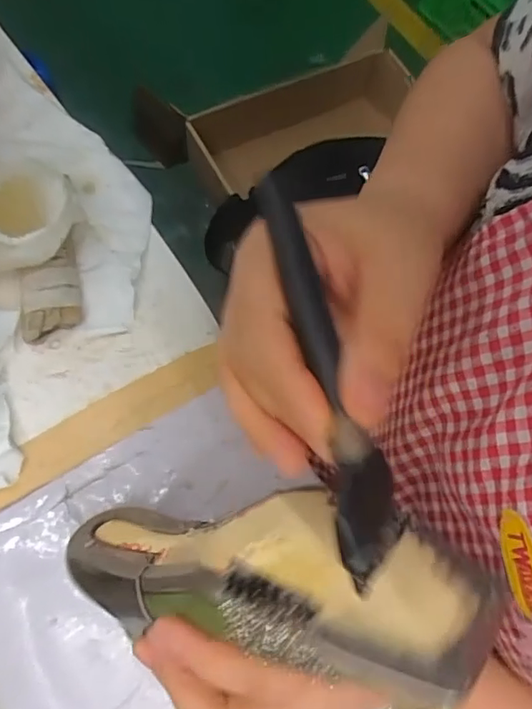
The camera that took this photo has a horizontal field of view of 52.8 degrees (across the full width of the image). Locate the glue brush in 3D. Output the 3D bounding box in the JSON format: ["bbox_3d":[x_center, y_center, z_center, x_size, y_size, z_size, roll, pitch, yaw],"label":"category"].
[{"bbox_3d":[0.021,0.003,0.184,0.023,0.008,0.139,-13,82,-7],"label":"glue brush"}]

